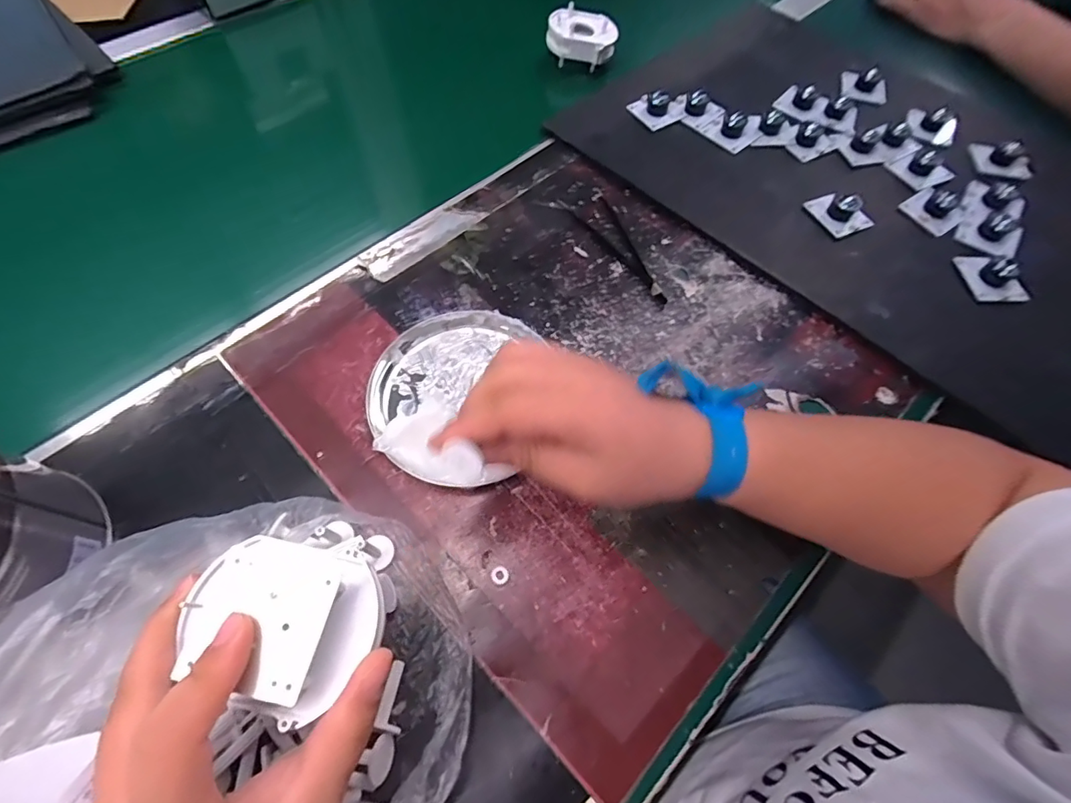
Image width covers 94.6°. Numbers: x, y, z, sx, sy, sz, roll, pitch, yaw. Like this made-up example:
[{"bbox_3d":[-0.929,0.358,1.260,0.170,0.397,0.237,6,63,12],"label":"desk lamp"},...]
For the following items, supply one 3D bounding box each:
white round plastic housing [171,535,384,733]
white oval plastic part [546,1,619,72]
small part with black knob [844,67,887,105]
[{"bbox_3d":[-0.090,0.078,0.183,0.059,0.026,0.058,1,63,-1],"label":"white round plastic housing"},{"bbox_3d":[0.048,-0.379,0.520,0.070,0.038,0.051,13,64,5],"label":"white oval plastic part"},{"bbox_3d":[0.342,-0.327,0.512,0.035,0.020,0.044,6,63,1],"label":"small part with black knob"}]

